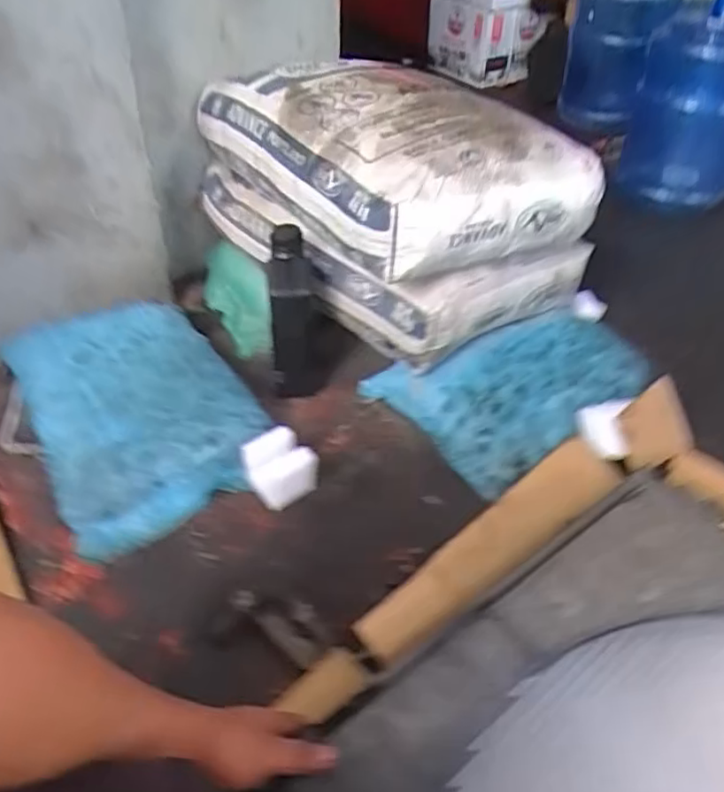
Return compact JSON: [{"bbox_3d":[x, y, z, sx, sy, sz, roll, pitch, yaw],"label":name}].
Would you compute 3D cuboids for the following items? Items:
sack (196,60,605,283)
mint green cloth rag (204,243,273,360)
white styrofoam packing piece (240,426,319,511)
[{"bbox_3d":[0.034,-0.367,0.986,0.368,0.148,0.523,-21,45,-25],"label":"sack"},{"bbox_3d":[-0.206,-0.170,1.125,0.082,0.114,0.225,-17,57,-22],"label":"mint green cloth rag"},{"bbox_3d":[-0.106,0.087,0.844,0.071,0.062,0.077,-26,47,-30],"label":"white styrofoam packing piece"}]

